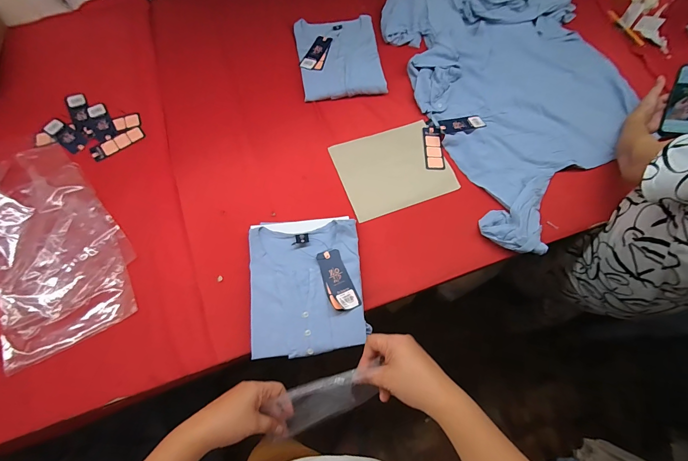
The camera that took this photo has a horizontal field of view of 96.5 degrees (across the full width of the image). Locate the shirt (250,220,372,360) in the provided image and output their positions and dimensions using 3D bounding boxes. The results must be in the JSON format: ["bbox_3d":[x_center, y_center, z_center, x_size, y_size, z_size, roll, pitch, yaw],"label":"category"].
[{"bbox_3d":[-0.069,0.108,0.593,0.209,0.038,0.238,-7,69,-3],"label":"shirt"}]

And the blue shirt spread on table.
[{"bbox_3d":[0.486,-0.306,0.764,0.556,0.040,0.627,-17,69,-7],"label":"blue shirt spread on table"}]

